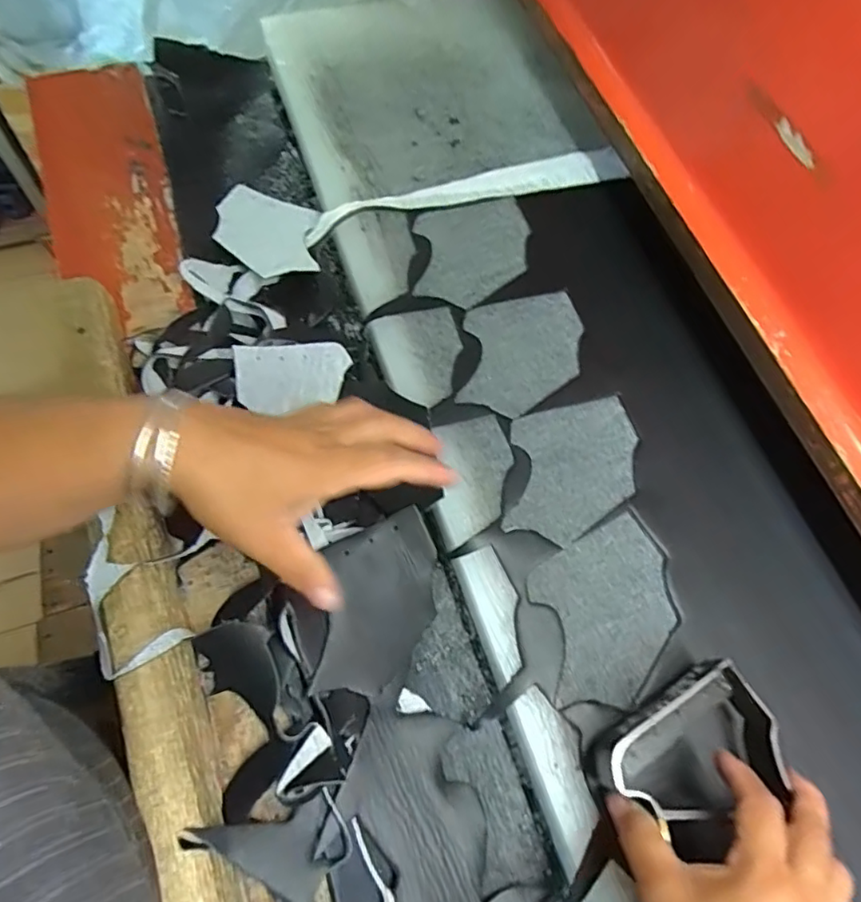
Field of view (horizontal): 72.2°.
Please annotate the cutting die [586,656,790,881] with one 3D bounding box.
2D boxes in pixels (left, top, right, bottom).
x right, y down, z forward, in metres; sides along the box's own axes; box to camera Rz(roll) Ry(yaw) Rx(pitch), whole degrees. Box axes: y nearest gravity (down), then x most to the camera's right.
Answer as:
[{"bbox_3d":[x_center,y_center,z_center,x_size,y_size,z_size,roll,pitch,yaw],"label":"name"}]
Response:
[{"bbox_3d":[0.155,0.188,0.364,0.112,0.058,0.080,-24,71,-10],"label":"cutting die"}]

